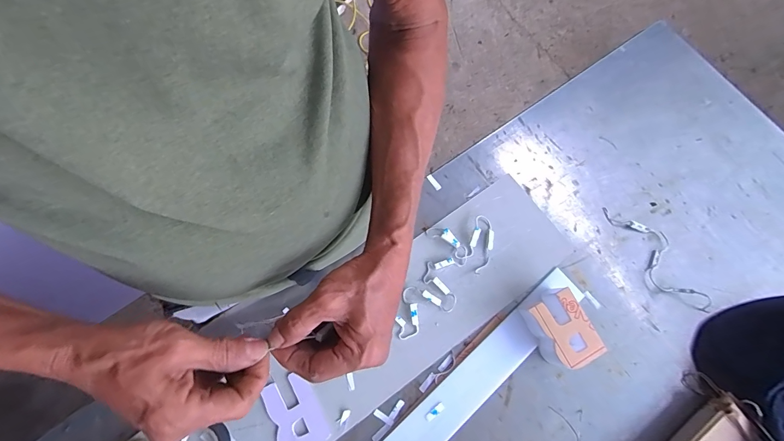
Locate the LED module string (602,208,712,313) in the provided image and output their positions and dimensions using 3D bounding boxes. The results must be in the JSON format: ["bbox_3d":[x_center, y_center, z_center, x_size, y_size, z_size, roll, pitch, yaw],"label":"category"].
[{"bbox_3d":[0.355,0.048,0.500,0.050,0.011,0.174,-26,75,-9],"label":"LED module string"}]

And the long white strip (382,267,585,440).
[{"bbox_3d":[0.062,0.223,0.442,0.450,0.009,0.047,-40,77,-13],"label":"long white strip"}]

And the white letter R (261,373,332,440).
[{"bbox_3d":[-0.113,0.226,0.438,0.055,0.005,0.082,-27,74,-9],"label":"white letter R"}]

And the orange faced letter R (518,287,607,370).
[{"bbox_3d":[0.203,0.131,0.451,0.055,0.051,0.083,-29,75,-10],"label":"orange faced letter R"}]

